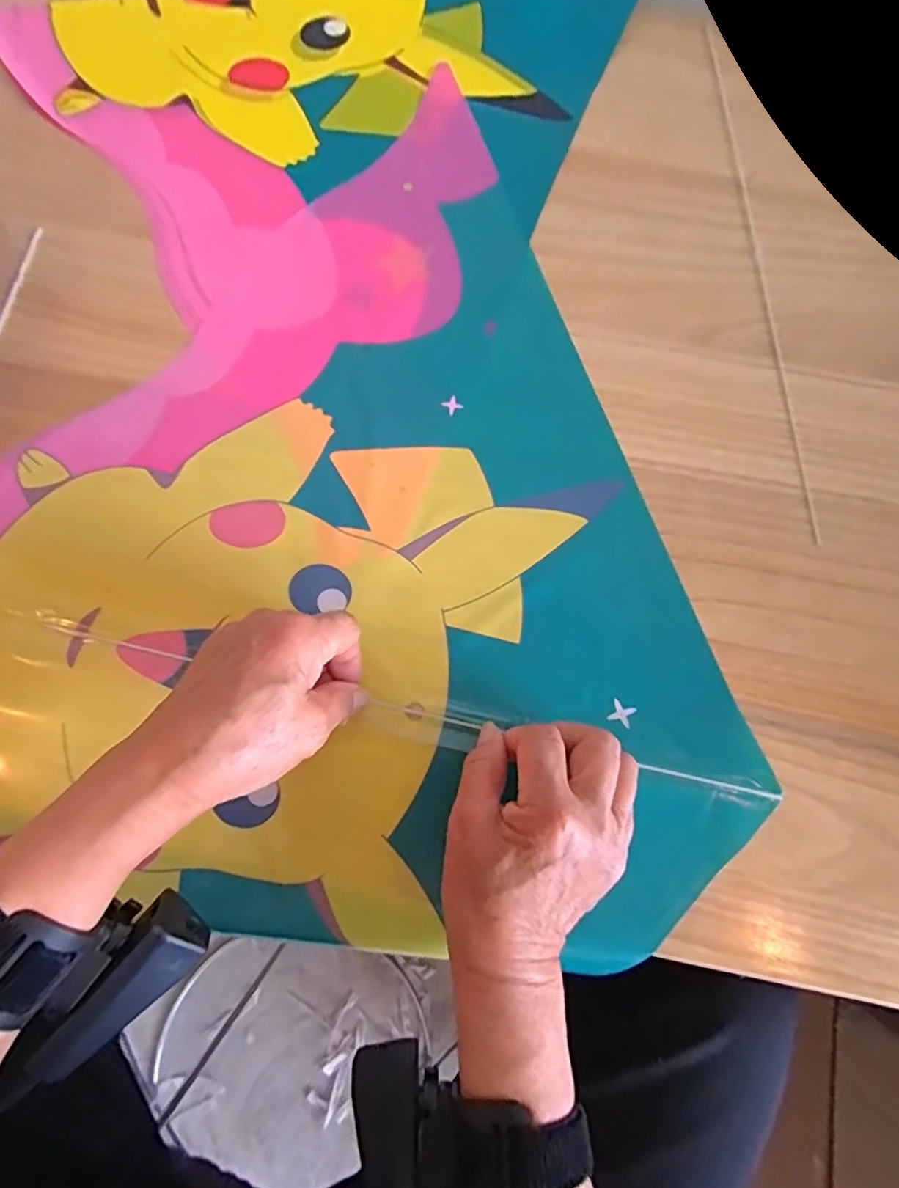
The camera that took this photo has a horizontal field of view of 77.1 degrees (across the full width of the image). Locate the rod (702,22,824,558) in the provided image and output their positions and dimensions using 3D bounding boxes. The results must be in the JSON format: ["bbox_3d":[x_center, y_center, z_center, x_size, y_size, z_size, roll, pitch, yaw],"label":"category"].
[{"bbox_3d":[0.216,-0.234,0.394,0.008,0.004,0.410,-3,77,-2],"label":"rod"}]

